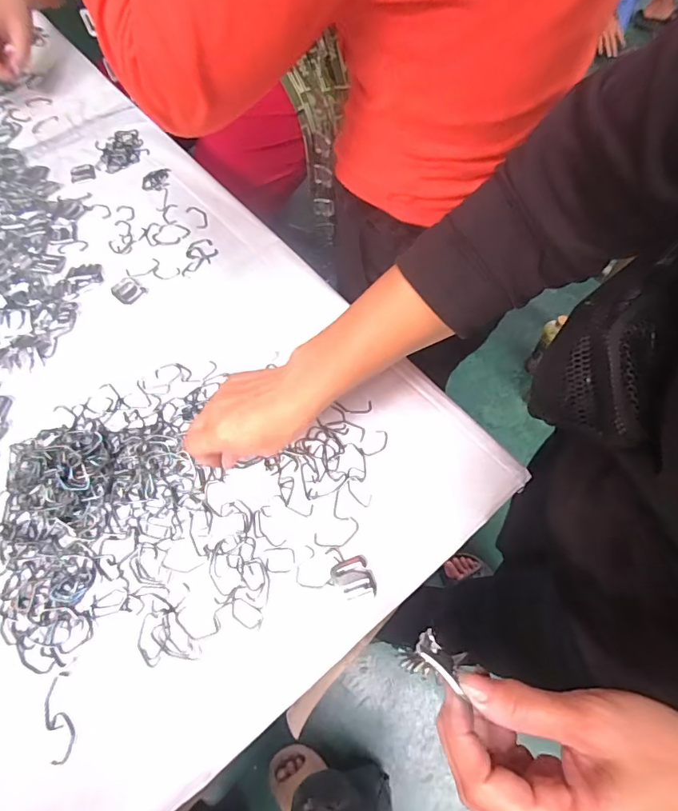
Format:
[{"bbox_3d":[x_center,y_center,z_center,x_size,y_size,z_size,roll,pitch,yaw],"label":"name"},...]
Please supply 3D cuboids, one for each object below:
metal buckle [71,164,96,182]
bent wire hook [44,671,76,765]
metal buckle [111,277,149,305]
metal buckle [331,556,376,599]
[{"bbox_3d":[-0.345,-0.314,0.633,0.031,0.004,0.031,-13,63,-5],"label":"metal buckle"},{"bbox_3d":[-0.209,0.232,0.350,0.020,0.004,0.057,-19,64,-8],"label":"bent wire hook"},{"bbox_3d":[-0.242,-0.132,0.539,0.035,0.004,0.029,35,69,17],"label":"metal buckle"},{"bbox_3d":[0.011,0.141,0.383,0.031,0.004,0.032,-18,64,-8],"label":"metal buckle"}]

